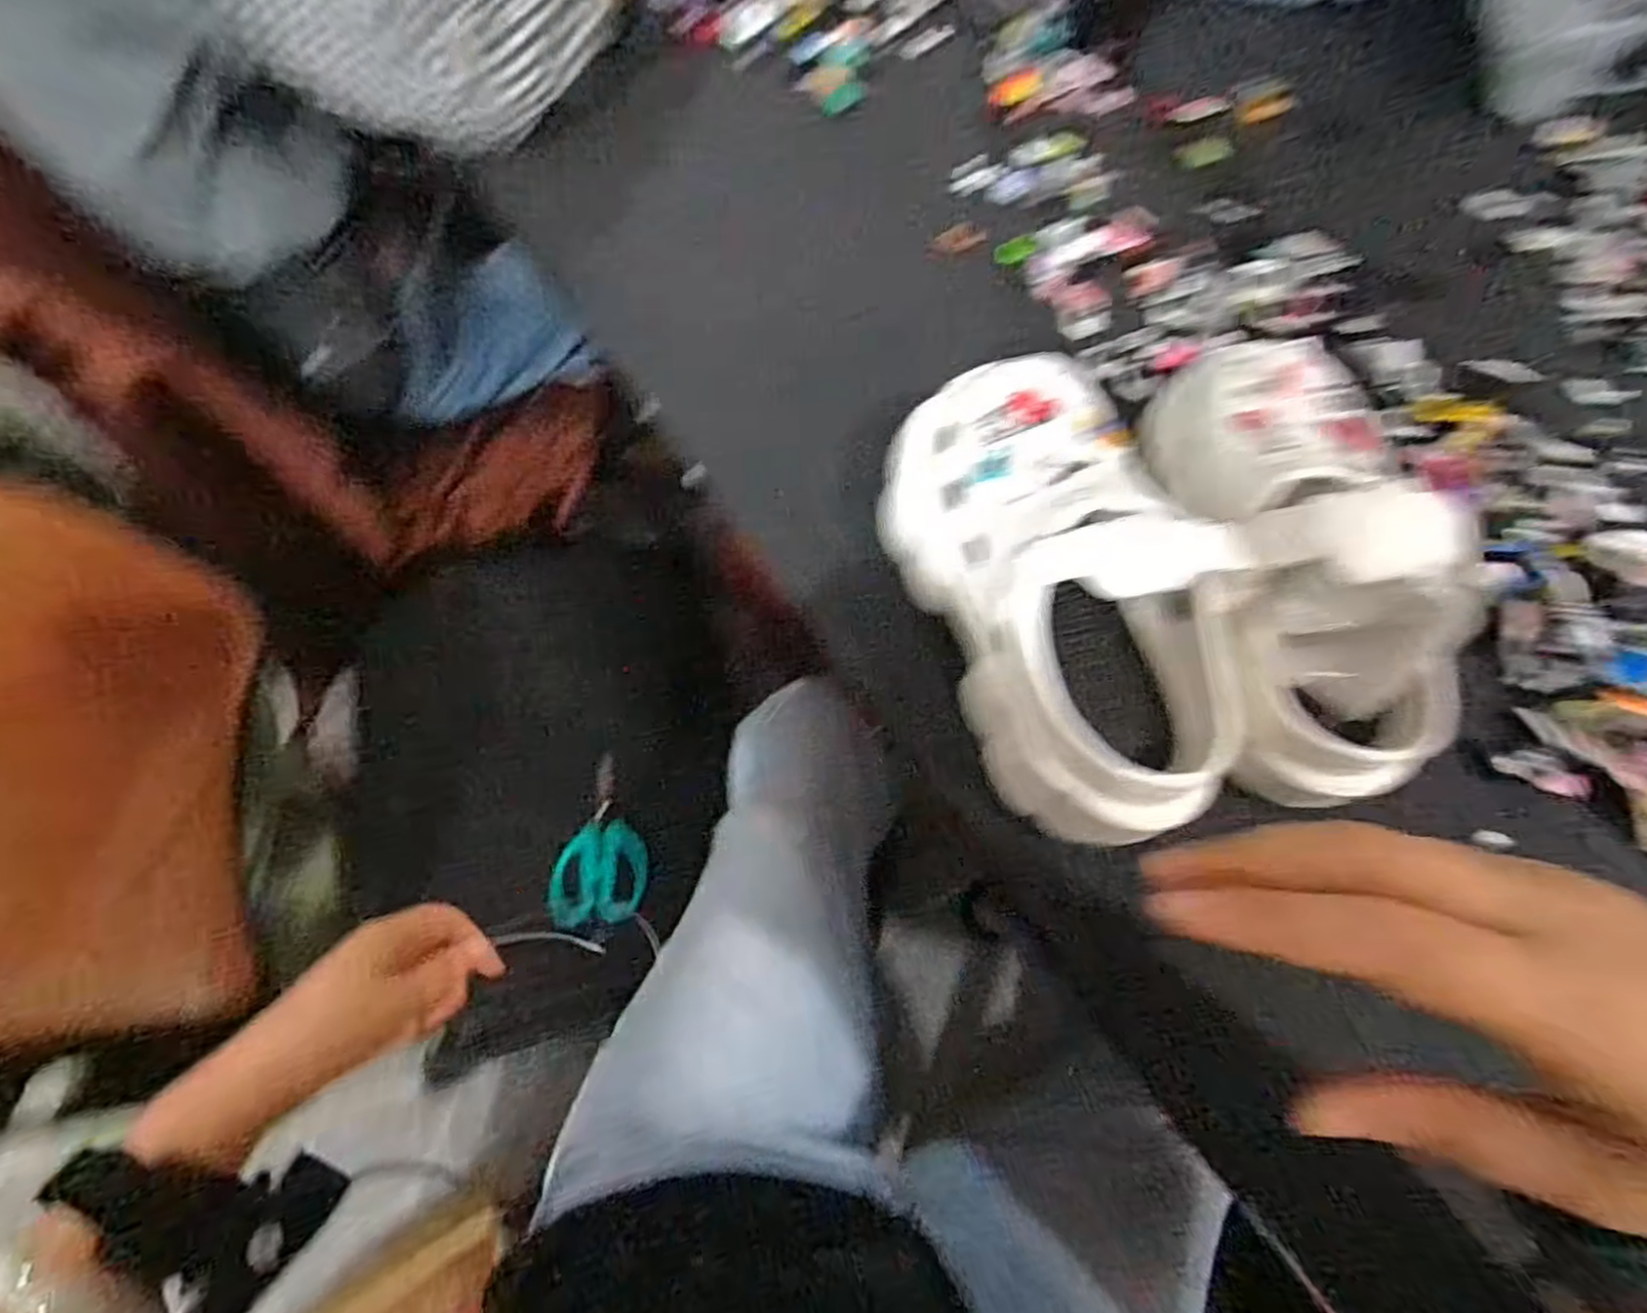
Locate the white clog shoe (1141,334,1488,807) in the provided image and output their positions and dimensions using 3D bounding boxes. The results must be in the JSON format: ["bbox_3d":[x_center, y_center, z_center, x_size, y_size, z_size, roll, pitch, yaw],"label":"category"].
[{"bbox_3d":[0.227,-0.065,0.372,0.107,0.115,0.248,4,66,1],"label":"white clog shoe"}]

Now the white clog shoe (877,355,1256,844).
[{"bbox_3d":[0.112,-0.048,0.365,0.121,0.089,0.261,-12,67,-6],"label":"white clog shoe"}]

